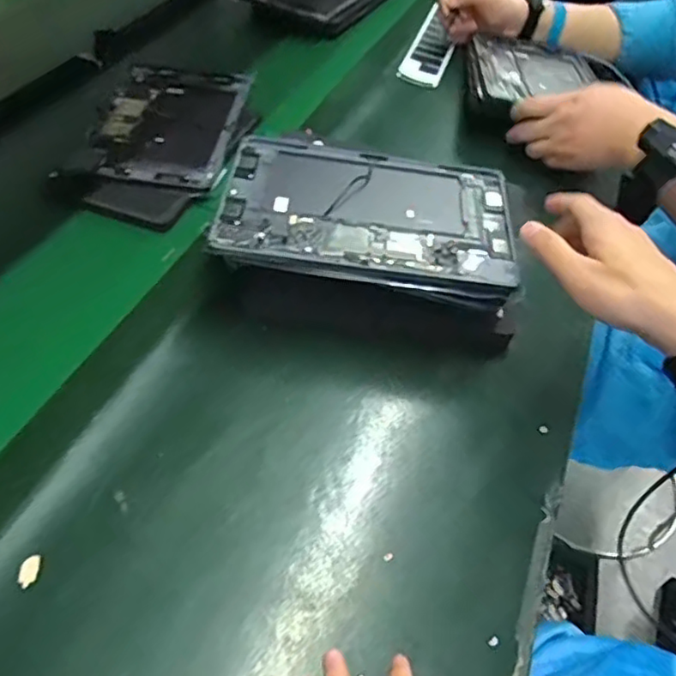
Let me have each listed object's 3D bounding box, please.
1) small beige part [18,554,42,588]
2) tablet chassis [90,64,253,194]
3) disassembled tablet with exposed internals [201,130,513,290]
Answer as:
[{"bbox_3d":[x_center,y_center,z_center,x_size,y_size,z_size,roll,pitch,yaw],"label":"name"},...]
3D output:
[{"bbox_3d":[-0.201,0.152,0.403,0.012,0.004,0.021,10,51,-15],"label":"small beige part"},{"bbox_3d":[-0.200,-0.257,0.736,0.155,0.013,0.237,7,48,1],"label":"tablet chassis"},{"bbox_3d":[0.028,-0.117,0.558,0.251,0.015,0.170,6,48,0],"label":"disassembled tablet with exposed internals"}]

